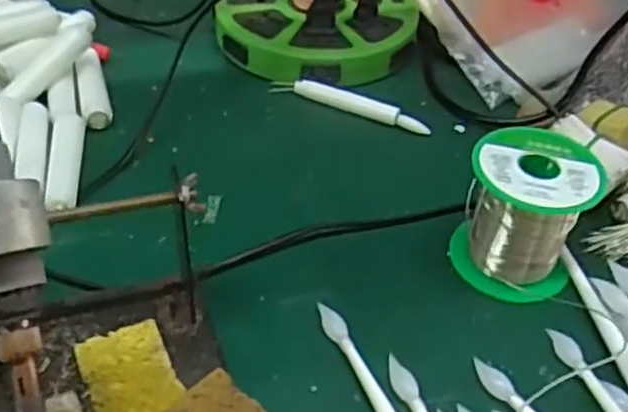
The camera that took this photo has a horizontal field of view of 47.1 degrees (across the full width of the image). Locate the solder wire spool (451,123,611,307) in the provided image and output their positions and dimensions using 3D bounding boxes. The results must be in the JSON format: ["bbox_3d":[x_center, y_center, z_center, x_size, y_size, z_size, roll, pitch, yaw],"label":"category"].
[{"bbox_3d":[0.116,0.003,0.401,0.065,0.073,0.062,3,42,-3],"label":"solder wire spool"}]

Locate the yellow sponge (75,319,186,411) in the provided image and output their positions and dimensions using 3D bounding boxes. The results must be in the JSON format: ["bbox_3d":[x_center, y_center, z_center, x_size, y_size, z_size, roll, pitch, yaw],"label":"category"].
[{"bbox_3d":[-0.083,0.078,0.326,0.037,0.004,0.056,-16,46,-22],"label":"yellow sponge"}]

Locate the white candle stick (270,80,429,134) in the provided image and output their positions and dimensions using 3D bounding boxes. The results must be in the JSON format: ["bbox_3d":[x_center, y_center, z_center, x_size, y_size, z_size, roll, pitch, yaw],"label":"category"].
[{"bbox_3d":[0.026,-0.074,0.520,0.119,0.013,0.013,17,44,13],"label":"white candle stick"}]

